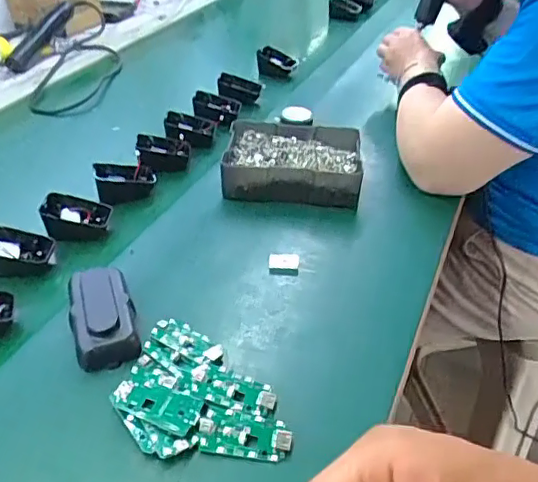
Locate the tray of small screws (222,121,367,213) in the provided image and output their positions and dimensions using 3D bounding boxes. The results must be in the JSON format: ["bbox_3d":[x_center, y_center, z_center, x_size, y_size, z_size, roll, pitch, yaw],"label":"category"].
[{"bbox_3d":[0.030,-0.096,0.684,0.159,0.042,0.127,2,37,6],"label":"tray of small screws"}]

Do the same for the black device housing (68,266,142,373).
[{"bbox_3d":[-0.142,0.061,0.479,0.051,0.019,0.106,-15,39,-17],"label":"black device housing"}]

